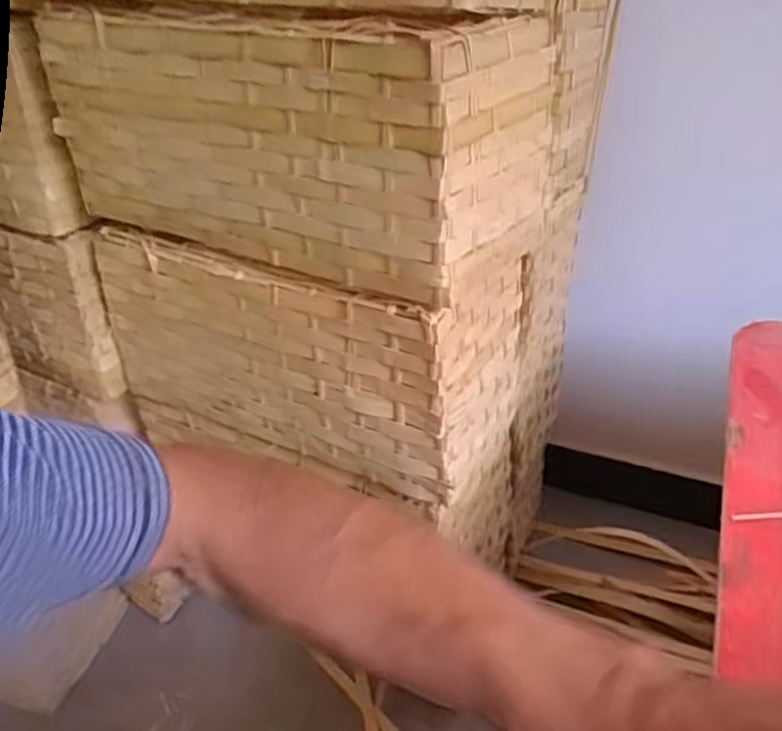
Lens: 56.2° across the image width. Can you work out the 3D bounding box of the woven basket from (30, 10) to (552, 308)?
[{"bbox_3d":[-0.093,-0.214,0.652,0.427,0.195,0.175,15,40,25],"label":"woven basket"}]

